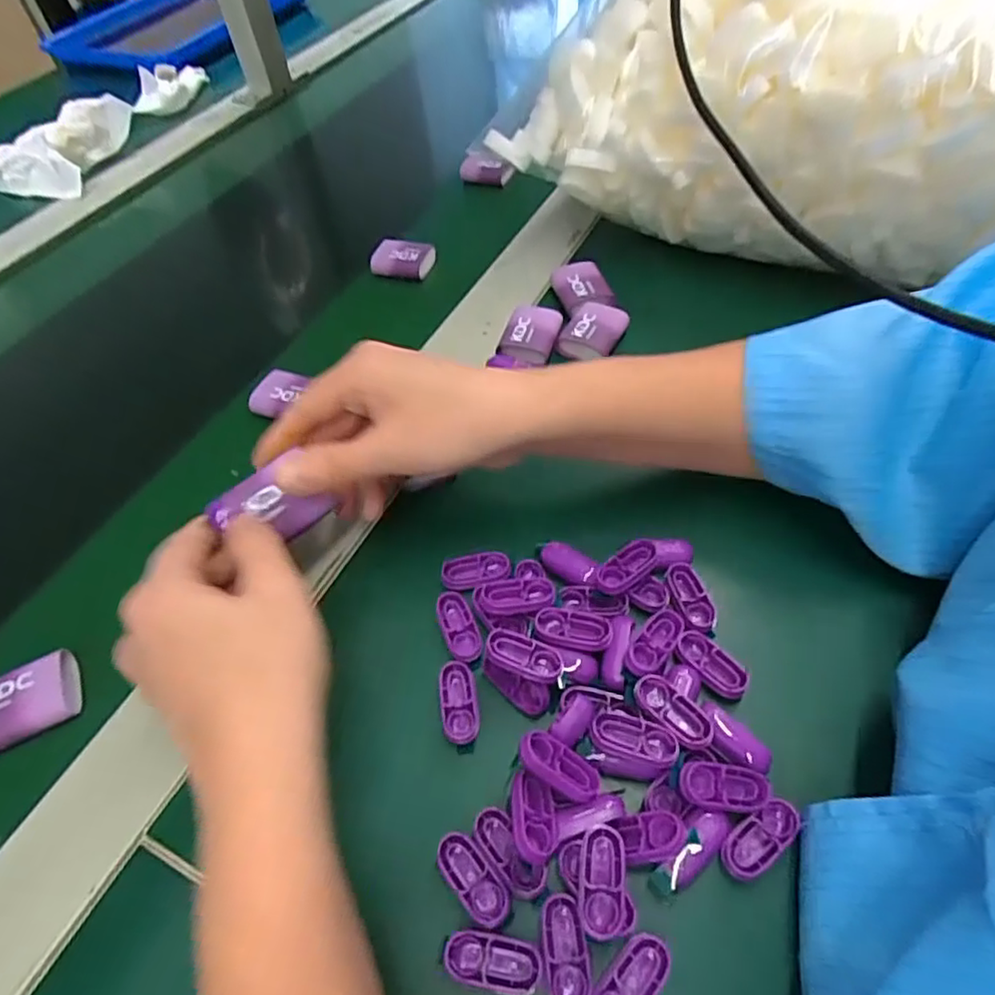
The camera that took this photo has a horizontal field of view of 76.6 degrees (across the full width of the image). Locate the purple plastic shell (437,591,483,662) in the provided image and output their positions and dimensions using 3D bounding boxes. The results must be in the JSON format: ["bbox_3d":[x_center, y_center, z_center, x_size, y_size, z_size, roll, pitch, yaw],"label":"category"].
[{"bbox_3d":[-0.018,0.060,0.296,0.015,0.005,0.034,-20,53,-10],"label":"purple plastic shell"}]

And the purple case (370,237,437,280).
[{"bbox_3d":[-0.074,-0.186,0.491,0.048,0.017,0.026,9,54,12],"label":"purple case"}]

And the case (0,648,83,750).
[{"bbox_3d":[-0.222,0.097,0.290,0.052,0.010,0.036,-25,55,-14],"label":"case"}]

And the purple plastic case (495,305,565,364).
[{"bbox_3d":[0.021,-0.106,0.413,0.034,0.018,0.044,13,55,15],"label":"purple plastic case"}]

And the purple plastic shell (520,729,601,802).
[{"bbox_3d":[0.023,0.105,0.244,0.032,0.008,0.018,33,31,14],"label":"purple plastic shell"}]

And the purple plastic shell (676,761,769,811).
[{"bbox_3d":[0.087,0.110,0.240,0.035,0.007,0.016,10,53,-4],"label":"purple plastic shell"}]

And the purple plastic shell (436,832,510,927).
[{"bbox_3d":[-0.009,0.140,0.232,0.015,0.004,0.033,-36,58,-21],"label":"purple plastic shell"}]

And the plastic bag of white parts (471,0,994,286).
[{"bbox_3d":[0.237,-0.300,0.410,0.387,0.170,0.295,19,56,18],"label":"plastic bag of white parts"}]

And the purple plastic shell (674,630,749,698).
[{"bbox_3d":[0.094,0.073,0.278,0.034,0.008,0.015,36,63,28],"label":"purple plastic shell"}]

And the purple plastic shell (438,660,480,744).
[{"bbox_3d":[-0.017,0.088,0.273,0.016,0.004,0.034,-10,52,-2],"label":"purple plastic shell"}]

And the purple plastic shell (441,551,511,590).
[{"bbox_3d":[-0.011,0.035,0.312,0.034,0.004,0.015,-13,53,-5],"label":"purple plastic shell"}]

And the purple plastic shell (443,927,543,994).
[{"bbox_3d":[-0.002,0.161,0.219,0.033,0.005,0.016,6,53,10],"label":"purple plastic shell"}]

